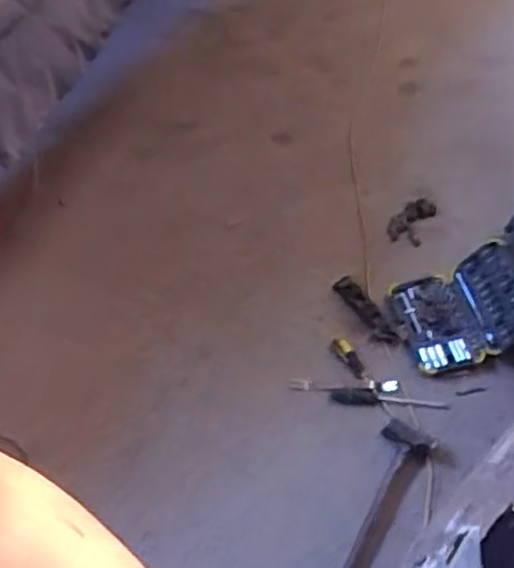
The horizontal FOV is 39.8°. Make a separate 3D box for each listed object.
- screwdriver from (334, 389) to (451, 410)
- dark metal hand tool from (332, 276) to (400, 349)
[{"bbox_3d":[0.296,0.260,1.585,0.255,0.030,0.041,1,56,1],"label":"screwdriver"},{"bbox_3d":[0.262,0.067,1.718,0.069,0.040,0.216,-24,55,-14],"label":"dark metal hand tool"}]

